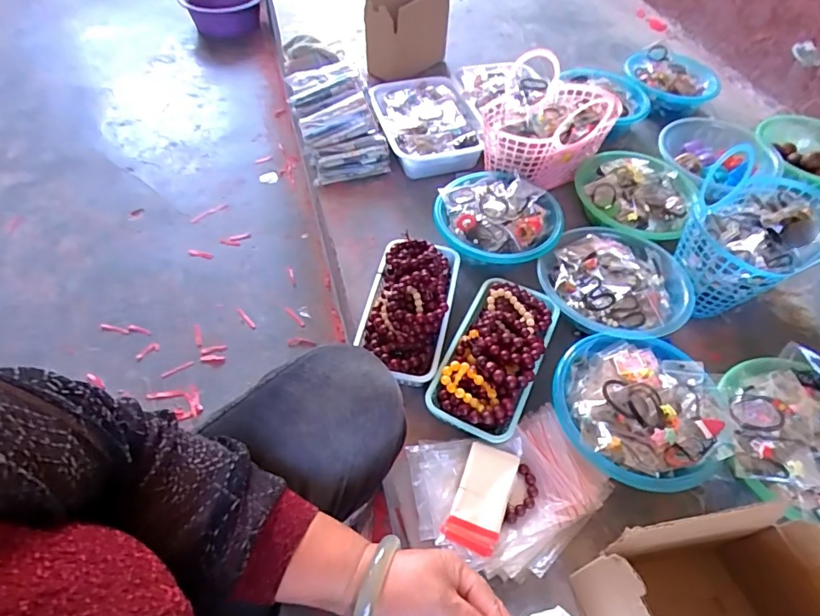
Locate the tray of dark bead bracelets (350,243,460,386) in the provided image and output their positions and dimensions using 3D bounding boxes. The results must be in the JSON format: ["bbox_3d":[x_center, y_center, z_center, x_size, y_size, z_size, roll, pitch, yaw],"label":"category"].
[{"bbox_3d":[0.001,-0.018,0.756,0.128,0.076,0.254,13,54,6],"label":"tray of dark bead bracelets"}]

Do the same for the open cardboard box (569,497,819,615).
[{"bbox_3d":[0.309,0.297,0.508,0.221,0.181,0.119,-6,55,-8],"label":"open cardboard box"}]

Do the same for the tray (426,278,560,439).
[{"bbox_3d":[0.131,0.053,0.716,0.128,0.066,0.264,24,56,13],"label":"tray"}]

